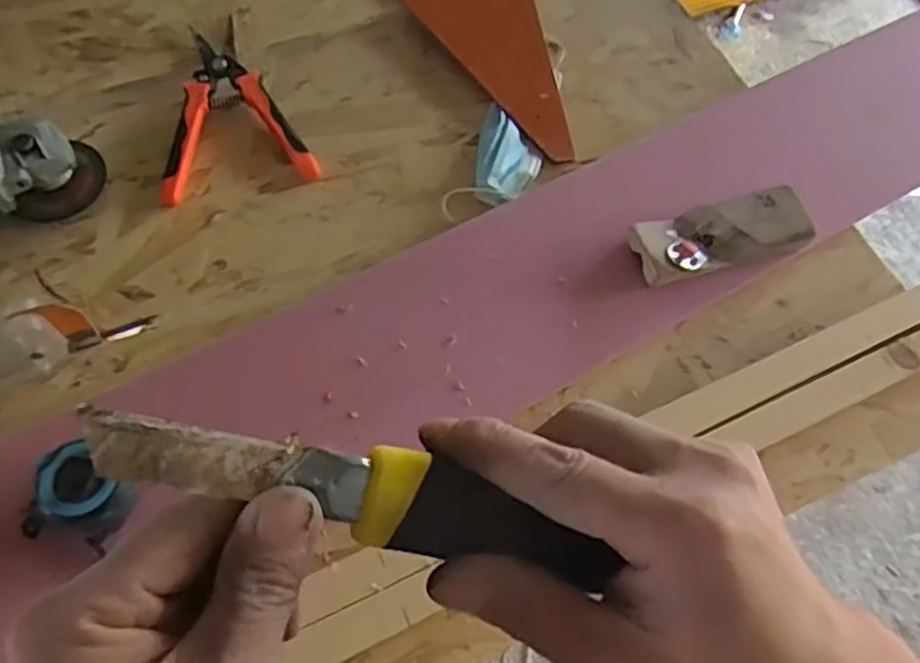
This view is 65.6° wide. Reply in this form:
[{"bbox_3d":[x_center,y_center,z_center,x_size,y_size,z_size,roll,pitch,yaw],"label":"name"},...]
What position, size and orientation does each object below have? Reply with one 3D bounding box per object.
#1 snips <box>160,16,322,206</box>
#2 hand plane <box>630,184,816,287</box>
[{"bbox_3d":[-0.214,-0.218,0.667,0.133,0.014,0.199,-10,66,-8],"label":"snips"},{"bbox_3d":[0.221,-0.081,0.608,0.145,0.036,0.058,-13,66,-10],"label":"hand plane"}]

